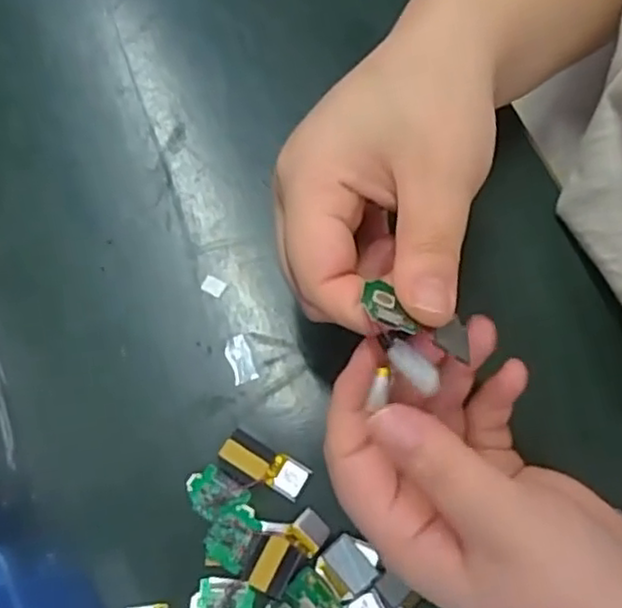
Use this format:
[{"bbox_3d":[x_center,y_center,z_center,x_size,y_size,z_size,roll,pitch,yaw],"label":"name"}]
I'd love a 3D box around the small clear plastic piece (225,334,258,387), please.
[{"bbox_3d":[-0.032,0.024,0.308,0.011,0.004,0.022,-20,75,-4],"label":"small clear plastic piece"}]

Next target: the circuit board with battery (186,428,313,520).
[{"bbox_3d":[-0.028,0.077,0.294,0.042,0.004,0.037,28,78,9],"label":"circuit board with battery"}]

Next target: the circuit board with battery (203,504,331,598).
[{"bbox_3d":[-0.020,0.098,0.285,0.046,0.007,0.034,20,77,7],"label":"circuit board with battery"}]

